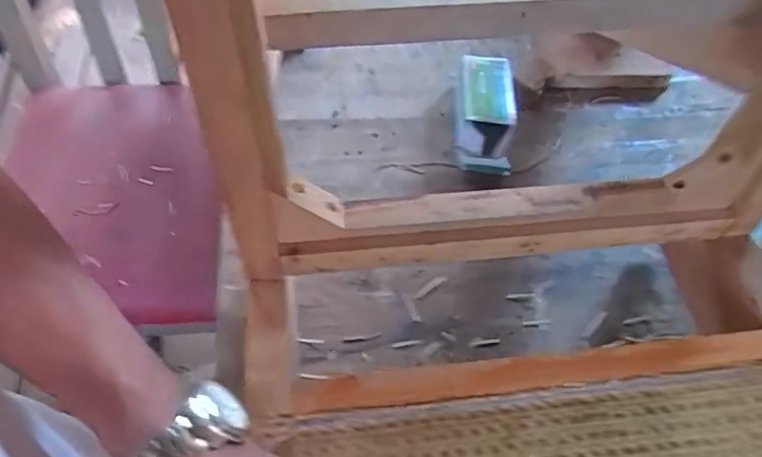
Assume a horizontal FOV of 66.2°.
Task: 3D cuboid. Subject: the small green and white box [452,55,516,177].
[{"bbox_3d":[0.139,-0.156,0.782,0.074,0.065,0.172,9,60,3],"label":"small green and white box"}]

